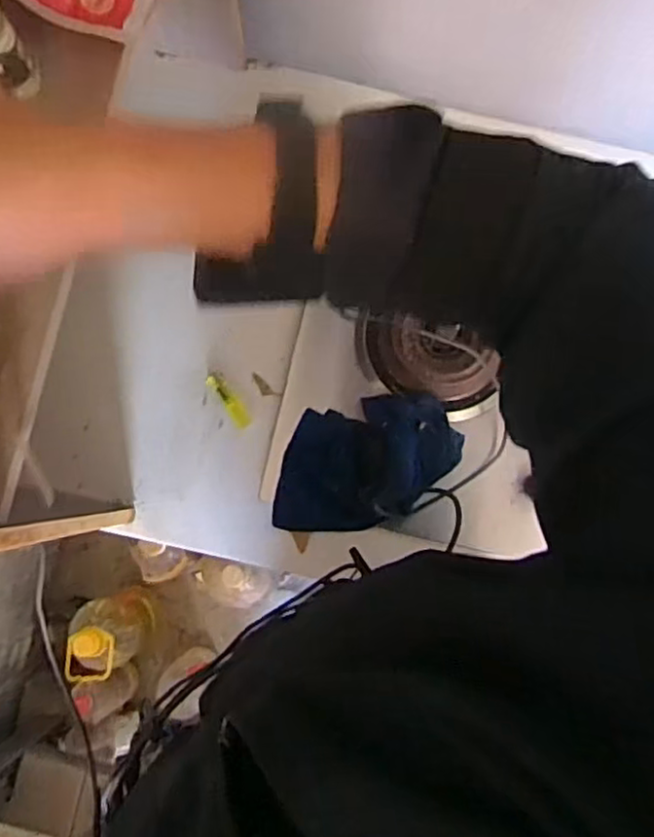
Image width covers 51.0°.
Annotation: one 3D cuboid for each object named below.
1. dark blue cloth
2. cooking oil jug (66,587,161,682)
[{"bbox_3d":[0.048,0.053,0.820,0.234,0.062,0.148,-12,85,-1],"label":"dark blue cloth"},{"bbox_3d":[-0.462,0.462,1.475,0.138,0.255,0.154,-9,85,-1],"label":"cooking oil jug"}]

